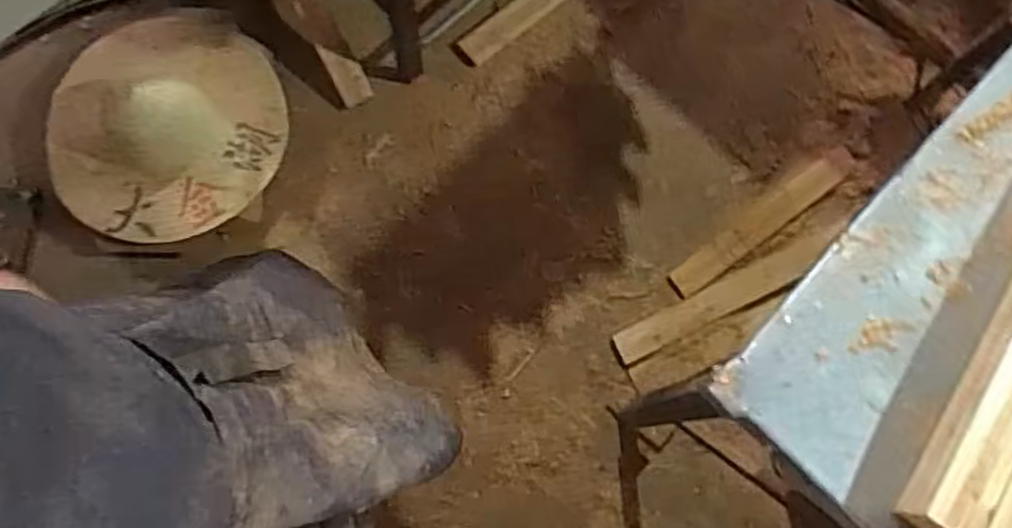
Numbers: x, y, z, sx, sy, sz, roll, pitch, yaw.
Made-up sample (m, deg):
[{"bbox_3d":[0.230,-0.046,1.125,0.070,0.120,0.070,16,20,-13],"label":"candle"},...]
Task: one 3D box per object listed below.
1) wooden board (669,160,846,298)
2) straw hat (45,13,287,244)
[{"bbox_3d":[0.487,-0.074,1.543,0.404,0.011,0.053,-35,81,-8],"label":"wooden board"},{"bbox_3d":[-0.617,-0.260,1.403,0.422,0.145,0.399,1,79,-6],"label":"straw hat"}]

